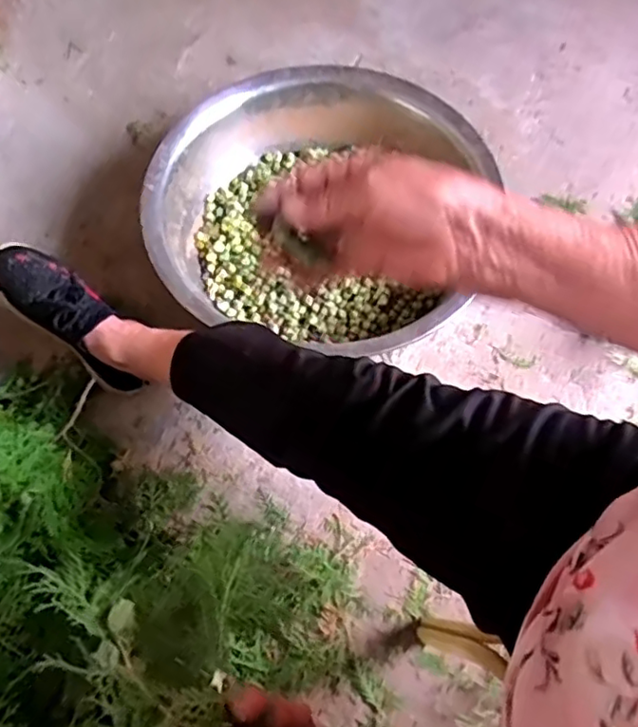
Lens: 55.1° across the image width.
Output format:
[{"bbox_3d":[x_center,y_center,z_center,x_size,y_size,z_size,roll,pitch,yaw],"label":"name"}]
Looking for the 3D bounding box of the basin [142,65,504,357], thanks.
[{"bbox_3d":[-0.009,-0.196,0.832,0.385,0.146,0.419,0,65,1],"label":"basin"}]

